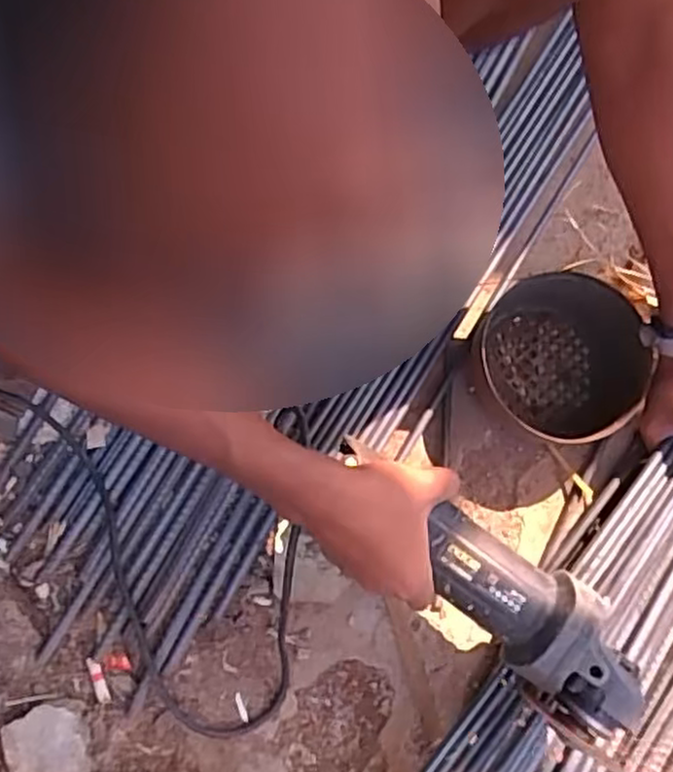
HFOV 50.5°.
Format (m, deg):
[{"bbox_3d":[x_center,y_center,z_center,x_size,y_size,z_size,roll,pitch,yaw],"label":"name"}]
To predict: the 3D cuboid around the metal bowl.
[{"bbox_3d":[0.203,-0.030,0.630,0.144,0.050,0.148,0,73,-1],"label":"metal bowl"}]

